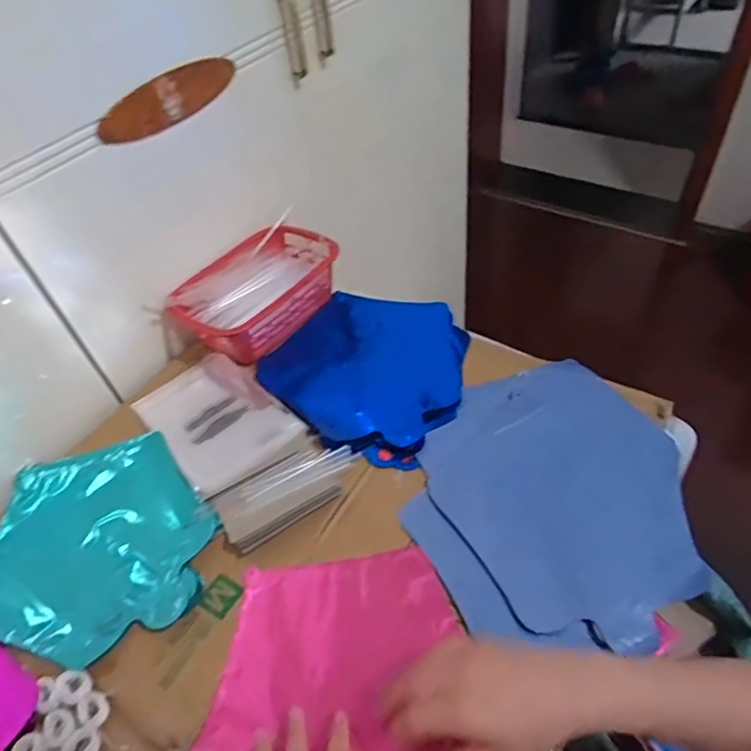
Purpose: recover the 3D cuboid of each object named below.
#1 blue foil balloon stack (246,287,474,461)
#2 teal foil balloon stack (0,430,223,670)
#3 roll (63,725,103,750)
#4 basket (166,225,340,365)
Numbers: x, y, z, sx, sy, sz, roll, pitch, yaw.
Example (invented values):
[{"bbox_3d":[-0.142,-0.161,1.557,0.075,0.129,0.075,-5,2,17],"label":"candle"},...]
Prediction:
[{"bbox_3d":[0.000,-0.014,0.664,0.232,0.022,0.228,35,60,30],"label":"blue foil balloon stack"},{"bbox_3d":[-0.276,0.163,0.548,0.204,0.025,0.239,-34,54,-22],"label":"teal foil balloon stack"},{"bbox_3d":[-0.224,0.282,0.424,0.025,0.004,0.027,-3,49,3],"label":"roll"},{"bbox_3d":[-0.162,-0.114,0.740,0.157,0.059,0.226,27,56,26],"label":"basket"}]

